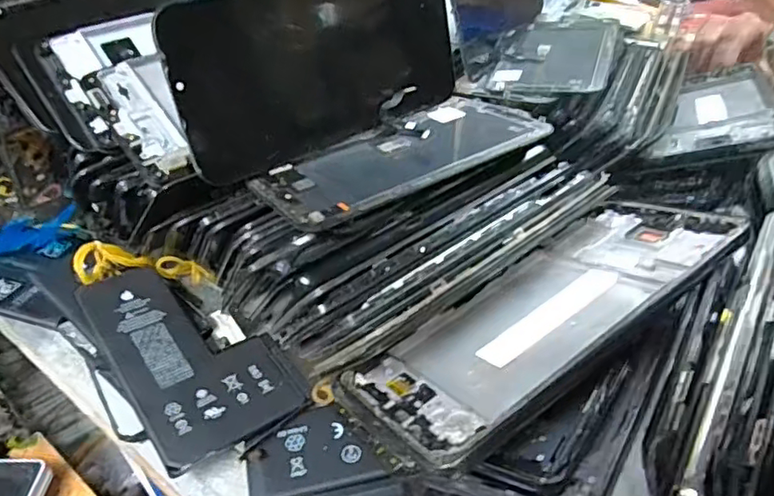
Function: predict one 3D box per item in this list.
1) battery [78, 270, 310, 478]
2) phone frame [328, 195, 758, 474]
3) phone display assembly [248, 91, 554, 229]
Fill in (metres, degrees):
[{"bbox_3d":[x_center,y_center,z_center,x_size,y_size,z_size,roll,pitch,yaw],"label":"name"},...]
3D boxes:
[{"bbox_3d":[-0.088,0.043,0.258,0.065,0.005,0.105,-21,52,-35],"label":"battery"},{"bbox_3d":[0.062,0.025,0.229,0.164,0.007,0.076,-31,23,-20],"label":"phone frame"},{"bbox_3d":[0.009,-0.048,0.275,0.141,0.008,0.071,-26,40,-27],"label":"phone display assembly"}]

